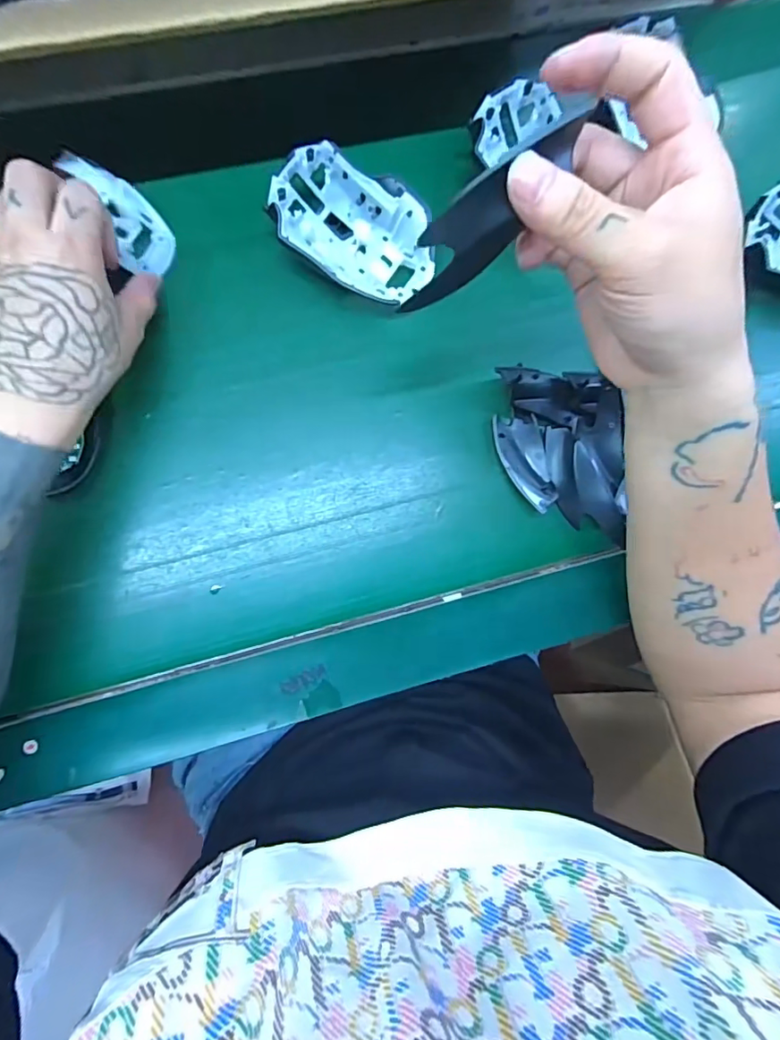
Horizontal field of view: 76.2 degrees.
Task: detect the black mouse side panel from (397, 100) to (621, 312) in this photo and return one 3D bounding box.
[{"bbox_3d":[0.042,-0.125,0.201,0.102,0.026,0.025,-40,96,25],"label":"black mouse side panel"}]

